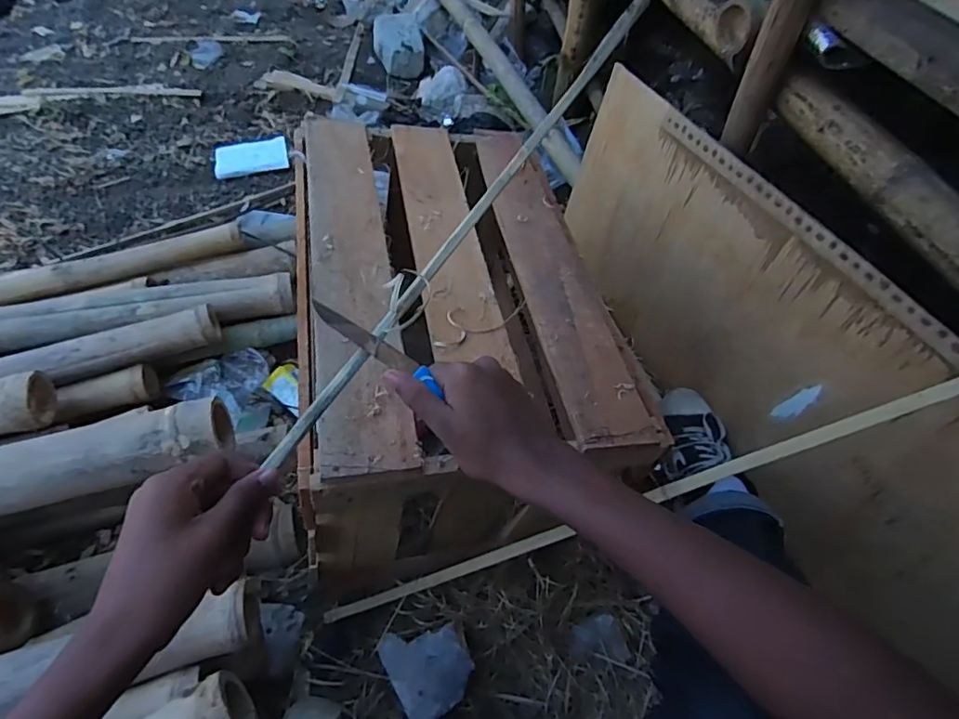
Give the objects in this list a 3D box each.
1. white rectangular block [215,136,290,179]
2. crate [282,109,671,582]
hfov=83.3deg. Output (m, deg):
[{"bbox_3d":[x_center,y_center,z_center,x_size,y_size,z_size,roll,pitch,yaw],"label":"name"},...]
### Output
[{"bbox_3d":[-0.589,-0.521,1.396,0.178,0.018,0.114,-15,58,-13],"label":"white rectangular block"},{"bbox_3d":[-0.036,-0.056,0.758,0.375,0.314,0.582,-5,56,-7],"label":"crate"}]

